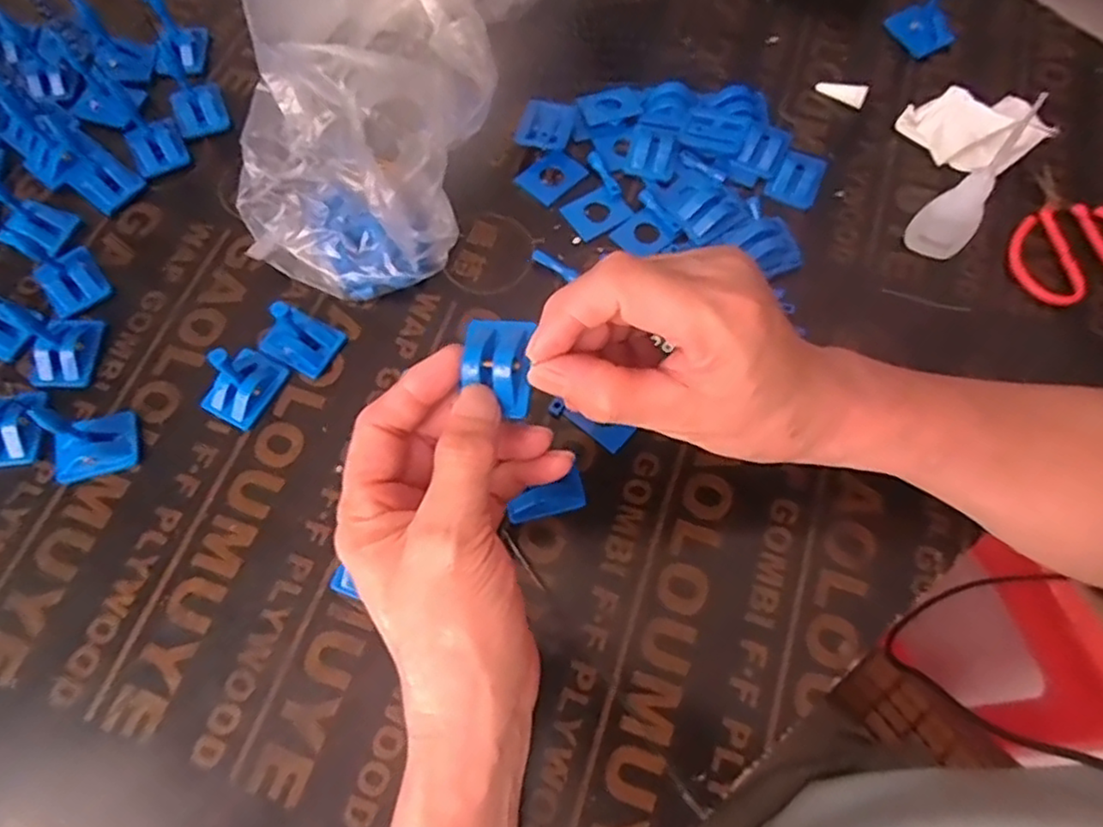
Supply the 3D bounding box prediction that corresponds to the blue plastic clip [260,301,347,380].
[{"bbox_3d":[-0.153,-0.050,0.405,0.041,0.041,0.034,27,70,11],"label":"blue plastic clip"}]

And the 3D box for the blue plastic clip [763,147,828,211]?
[{"bbox_3d":[0.170,-0.161,0.466,0.032,0.007,0.047,31,71,12],"label":"blue plastic clip"}]

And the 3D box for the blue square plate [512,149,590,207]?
[{"bbox_3d":[-0.002,-0.166,0.475,0.042,0.006,0.038,-44,64,-12],"label":"blue square plate"}]

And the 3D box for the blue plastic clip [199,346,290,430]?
[{"bbox_3d":[-0.183,-0.022,0.393,0.032,0.042,0.045,26,70,10],"label":"blue plastic clip"}]

